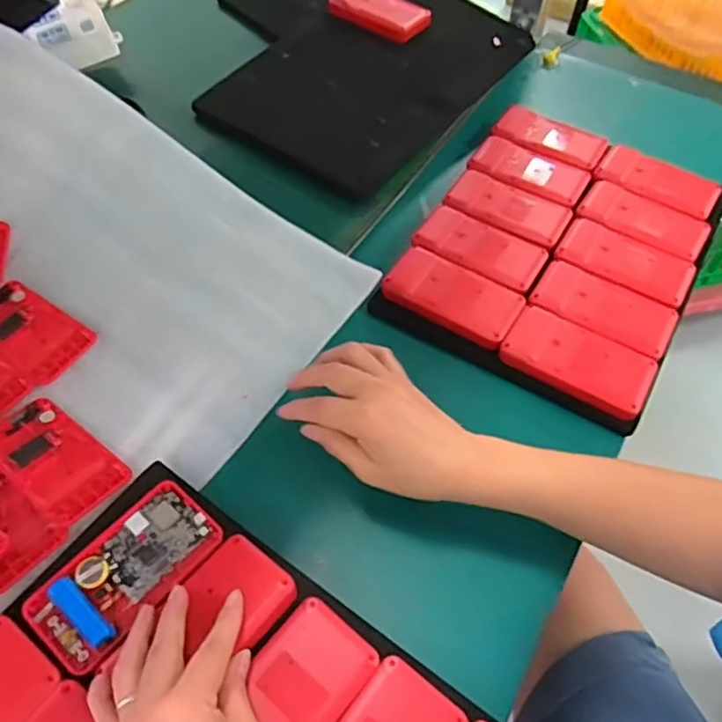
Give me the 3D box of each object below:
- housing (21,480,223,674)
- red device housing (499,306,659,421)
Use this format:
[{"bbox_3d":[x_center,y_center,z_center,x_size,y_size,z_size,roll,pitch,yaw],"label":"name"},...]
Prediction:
[{"bbox_3d":[-0.156,0.141,0.423,0.065,0.015,0.121,37,62,22],"label":"housing"},{"bbox_3d":[0.184,0.000,0.535,0.118,0.015,0.063,27,59,16],"label":"red device housing"}]

